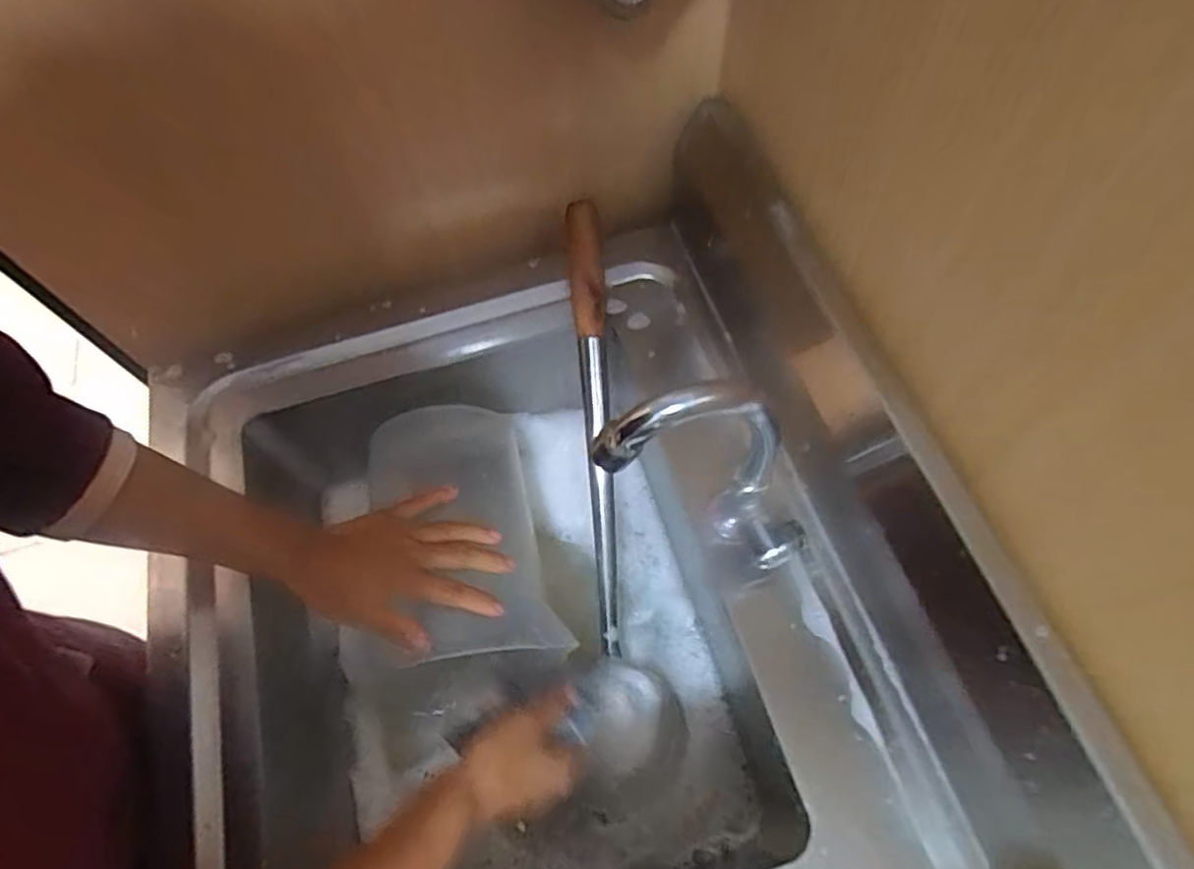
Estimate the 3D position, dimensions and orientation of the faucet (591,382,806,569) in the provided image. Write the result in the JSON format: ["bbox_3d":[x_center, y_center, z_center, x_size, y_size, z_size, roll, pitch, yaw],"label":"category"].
[{"bbox_3d":[0.063,0.029,0.381,0.115,0.190,0.044,7,64,7],"label":"faucet"}]

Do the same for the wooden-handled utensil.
[{"bbox_3d":[0.001,0.000,0.555,0.025,0.028,0.366,-4,97,2],"label":"wooden-handled utensil"}]

